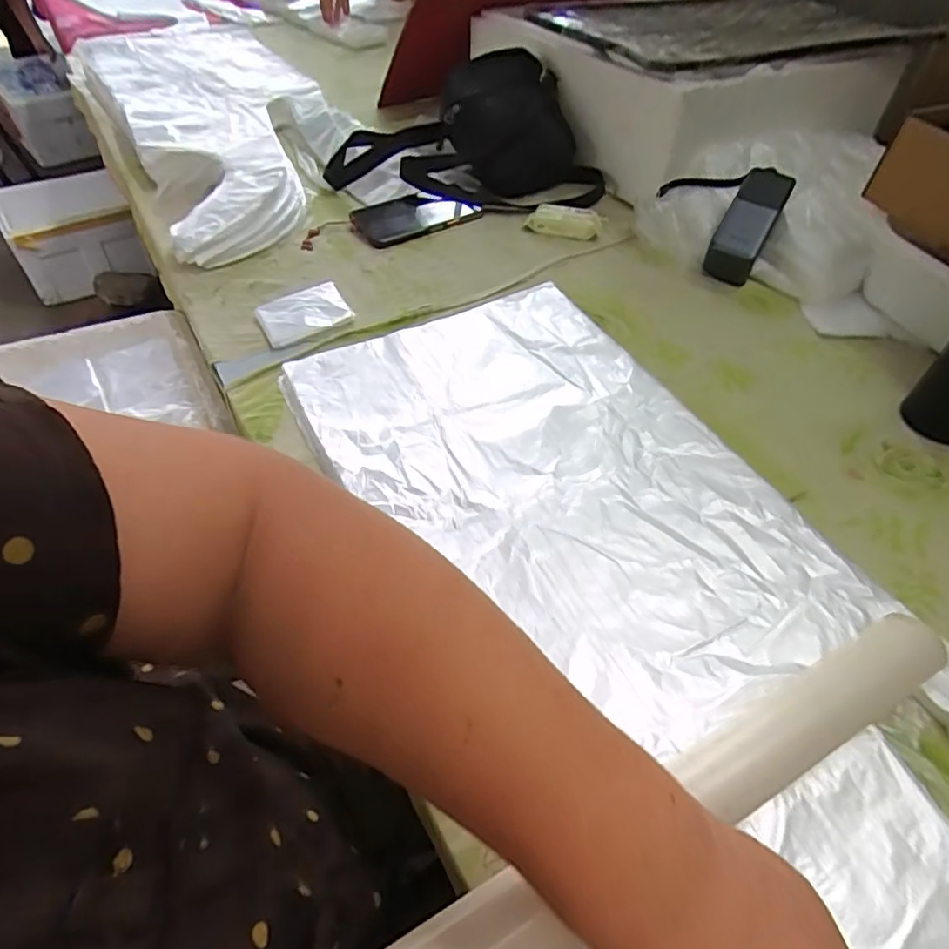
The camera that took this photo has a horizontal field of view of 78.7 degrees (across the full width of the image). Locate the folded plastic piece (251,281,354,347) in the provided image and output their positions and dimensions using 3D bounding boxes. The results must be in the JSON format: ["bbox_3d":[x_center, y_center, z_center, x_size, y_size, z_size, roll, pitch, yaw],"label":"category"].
[{"bbox_3d":[-0.174,-0.166,0.589,0.088,0.018,0.064,-24,54,-22],"label":"folded plastic piece"}]

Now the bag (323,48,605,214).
[{"bbox_3d":[-0.013,-0.457,0.784,0.379,0.137,0.183,8,49,4],"label":"bag"}]

